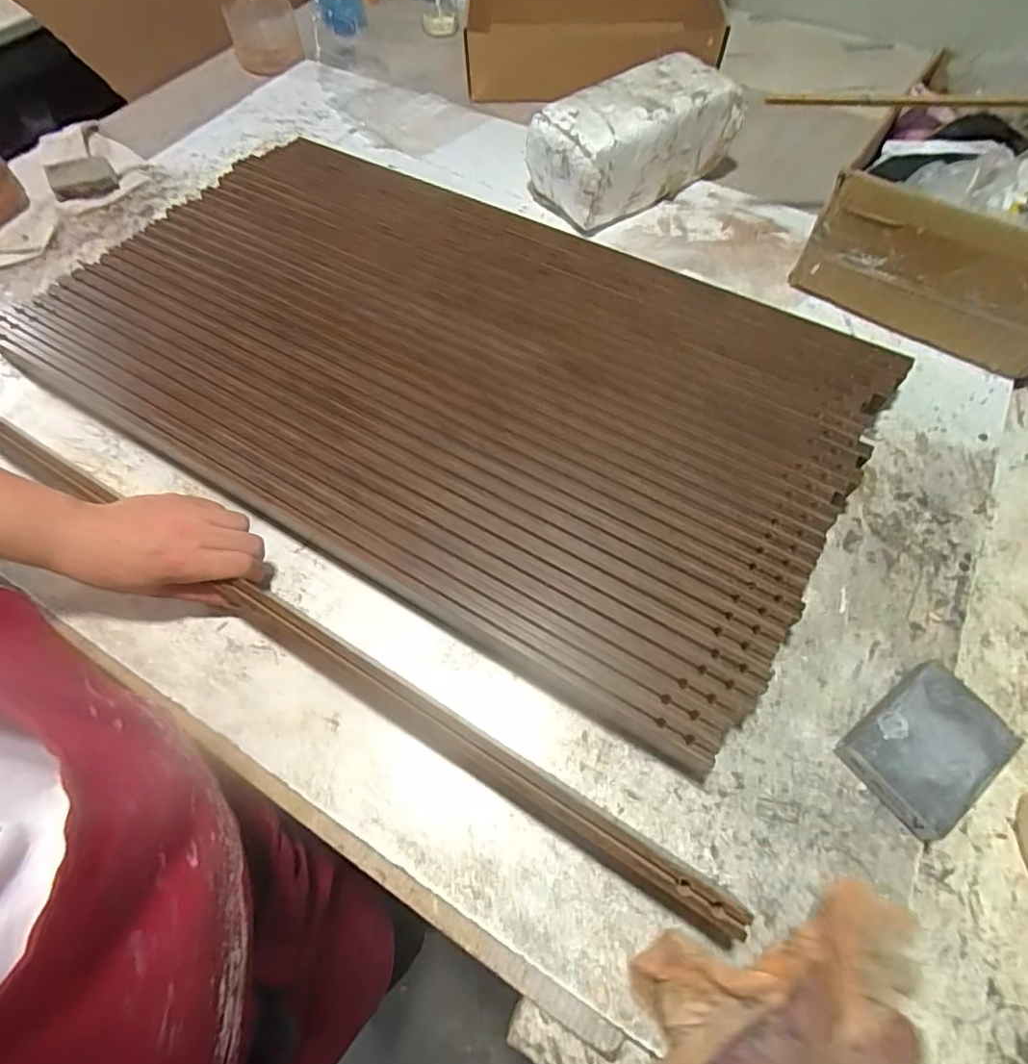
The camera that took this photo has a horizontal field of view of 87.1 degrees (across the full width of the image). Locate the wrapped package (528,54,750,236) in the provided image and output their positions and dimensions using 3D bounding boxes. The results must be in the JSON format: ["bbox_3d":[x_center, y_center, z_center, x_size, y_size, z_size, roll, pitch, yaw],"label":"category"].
[{"bbox_3d":[0.142,-0.465,0.644,0.225,0.106,0.125,-30,65,-14],"label":"wrapped package"}]

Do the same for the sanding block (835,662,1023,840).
[{"bbox_3d":[0.279,0.144,0.366,0.098,0.026,0.071,-32,65,-15],"label":"sanding block"}]

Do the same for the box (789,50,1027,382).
[{"bbox_3d":[0.487,-0.342,0.569,0.237,0.125,0.293,33,67,18],"label":"box"}]

